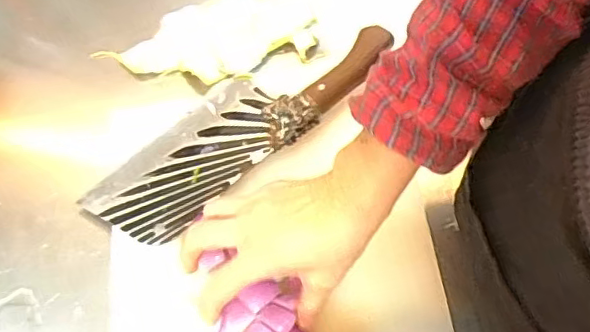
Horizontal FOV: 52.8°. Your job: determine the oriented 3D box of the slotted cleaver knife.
[{"bbox_3d":[-0.048,-0.041,0.534,0.294,0.032,0.090,-40,69,-16],"label":"slotted cleaver knife"}]

